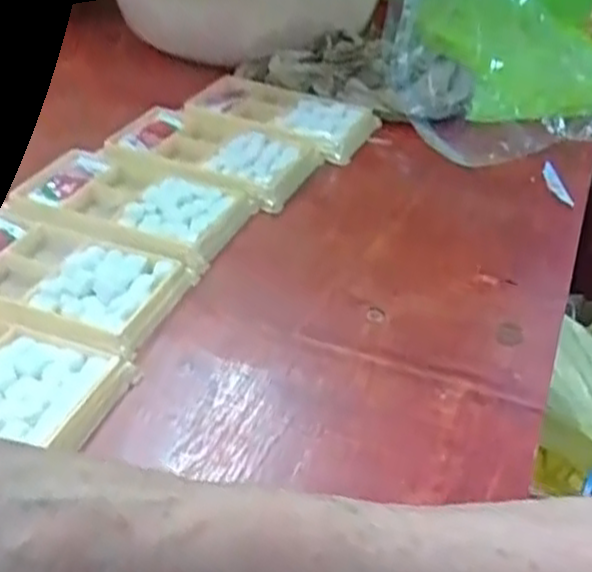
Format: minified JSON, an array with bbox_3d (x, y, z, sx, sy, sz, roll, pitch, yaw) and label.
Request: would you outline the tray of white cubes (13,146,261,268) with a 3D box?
[{"bbox_3d":[-0.101,-0.053,0.475,0.134,0.013,0.081,18,39,15],"label":"tray of white cubes"}]

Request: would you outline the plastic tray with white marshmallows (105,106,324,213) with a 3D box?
[{"bbox_3d":[-0.054,-0.092,0.530,0.127,0.013,0.079,18,39,16],"label":"plastic tray with white marshmallows"}]

